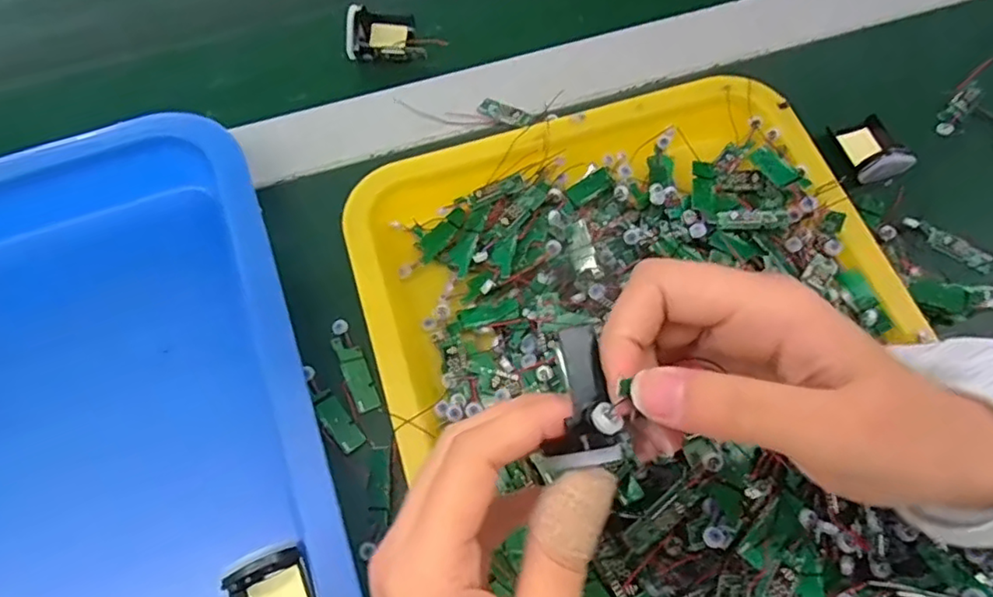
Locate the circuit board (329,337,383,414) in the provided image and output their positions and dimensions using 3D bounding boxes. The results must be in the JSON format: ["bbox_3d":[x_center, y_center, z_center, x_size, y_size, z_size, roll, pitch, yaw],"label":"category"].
[{"bbox_3d":[-0.074,0.039,0.326,0.013,0.004,0.042,-23,69,-9],"label":"circuit board"}]

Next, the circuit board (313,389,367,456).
[{"bbox_3d":[-0.082,0.063,0.317,0.013,0.004,0.035,-37,72,-14],"label":"circuit board"}]

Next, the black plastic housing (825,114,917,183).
[{"bbox_3d":[0.227,-0.091,0.373,0.038,0.015,0.044,-20,68,-8],"label":"black plastic housing"}]

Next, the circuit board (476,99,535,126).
[{"bbox_3d":[0.006,-0.116,0.389,0.036,0.005,0.013,25,69,10],"label":"circuit board"}]

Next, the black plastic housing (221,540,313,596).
[{"bbox_3d":[-0.100,0.133,0.277,0.034,0.017,0.039,-23,69,-10],"label":"black plastic housing"}]

